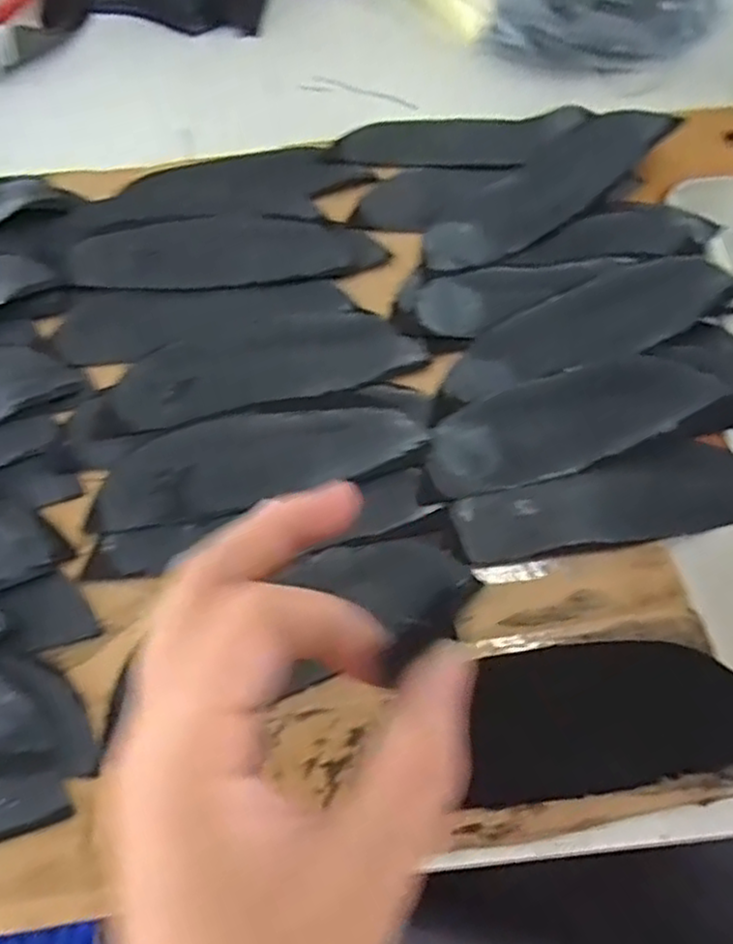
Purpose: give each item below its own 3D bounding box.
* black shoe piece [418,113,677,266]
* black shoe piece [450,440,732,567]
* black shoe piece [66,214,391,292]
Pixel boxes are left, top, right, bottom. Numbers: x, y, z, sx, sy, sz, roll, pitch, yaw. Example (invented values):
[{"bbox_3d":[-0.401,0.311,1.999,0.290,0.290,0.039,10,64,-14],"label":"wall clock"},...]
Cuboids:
[{"bbox_3d":[0.089,-0.144,0.368,0.133,0.011,0.043,-34,66,-1],"label":"black shoe piece"},{"bbox_3d":[0.106,0.013,0.308,0.138,0.006,0.042,-12,63,-7],"label":"black shoe piece"},{"bbox_3d":[-0.071,-0.112,0.365,0.151,0.009,0.046,-3,62,-2],"label":"black shoe piece"}]

